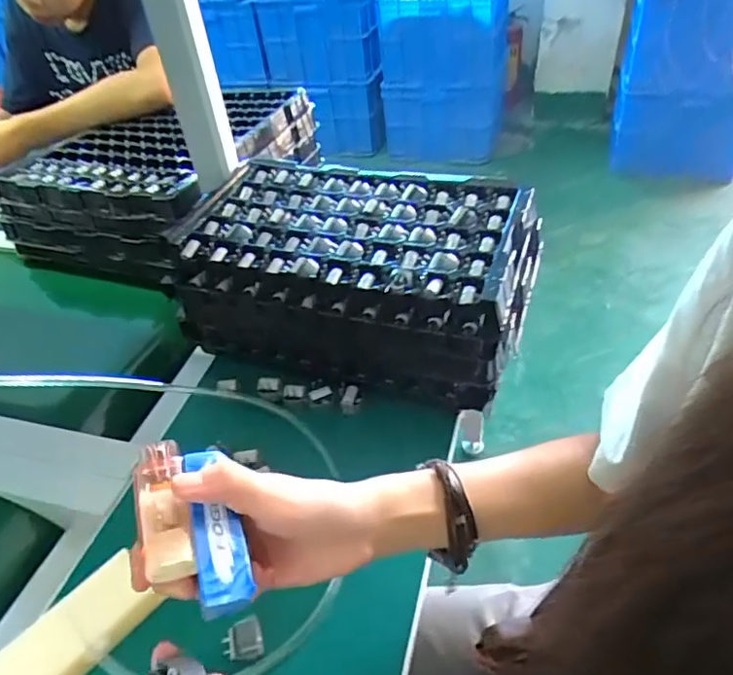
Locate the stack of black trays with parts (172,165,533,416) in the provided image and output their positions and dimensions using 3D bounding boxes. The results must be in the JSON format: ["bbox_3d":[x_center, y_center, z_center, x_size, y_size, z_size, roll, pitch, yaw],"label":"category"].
[{"bbox_3d":[-0.011,-0.067,0.623,0.355,0.150,0.188,12,46,20],"label":"stack of black trays with parts"}]

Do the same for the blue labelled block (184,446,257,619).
[{"bbox_3d":[-0.075,0.093,0.276,0.024,0.010,0.081,-16,58,-11],"label":"blue labelled block"}]

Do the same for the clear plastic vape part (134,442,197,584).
[{"bbox_3d":[-0.102,0.085,0.282,0.027,0.014,0.076,-17,48,-13],"label":"clear plastic vape part"}]

